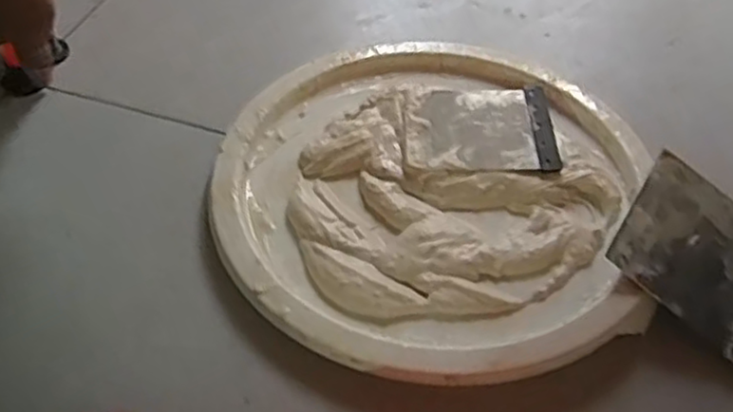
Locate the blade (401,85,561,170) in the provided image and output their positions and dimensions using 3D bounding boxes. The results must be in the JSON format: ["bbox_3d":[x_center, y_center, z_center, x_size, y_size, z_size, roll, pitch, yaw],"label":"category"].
[{"bbox_3d":[0.080,-0.059,0.506,0.106,0.004,0.084,1,51,-1],"label":"blade"}]

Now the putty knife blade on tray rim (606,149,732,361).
[{"bbox_3d":[0.215,0.027,0.446,0.105,0.006,0.121,38,55,3],"label":"putty knife blade on tray rim"}]

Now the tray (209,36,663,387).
[{"bbox_3d":[0.045,-0.021,0.483,0.273,0.023,0.303,12,49,9],"label":"tray"}]

